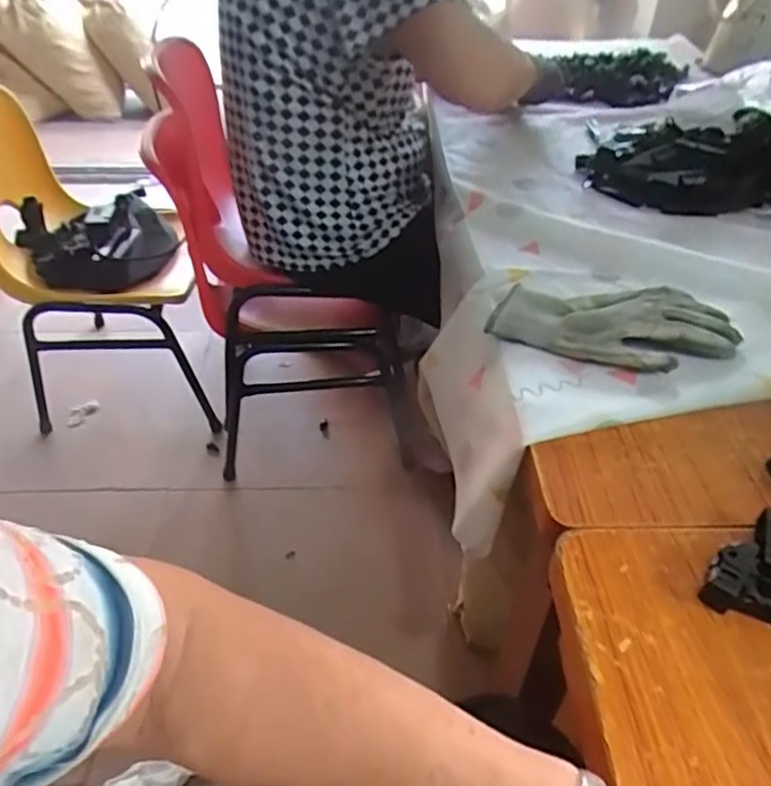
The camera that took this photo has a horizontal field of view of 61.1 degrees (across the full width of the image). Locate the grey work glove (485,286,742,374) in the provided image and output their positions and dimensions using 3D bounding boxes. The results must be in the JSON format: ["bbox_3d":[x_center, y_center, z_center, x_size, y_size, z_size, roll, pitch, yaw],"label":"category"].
[{"bbox_3d":[0.213,-0.067,0.605,0.208,0.028,0.119,15,43,15],"label":"grey work glove"}]

